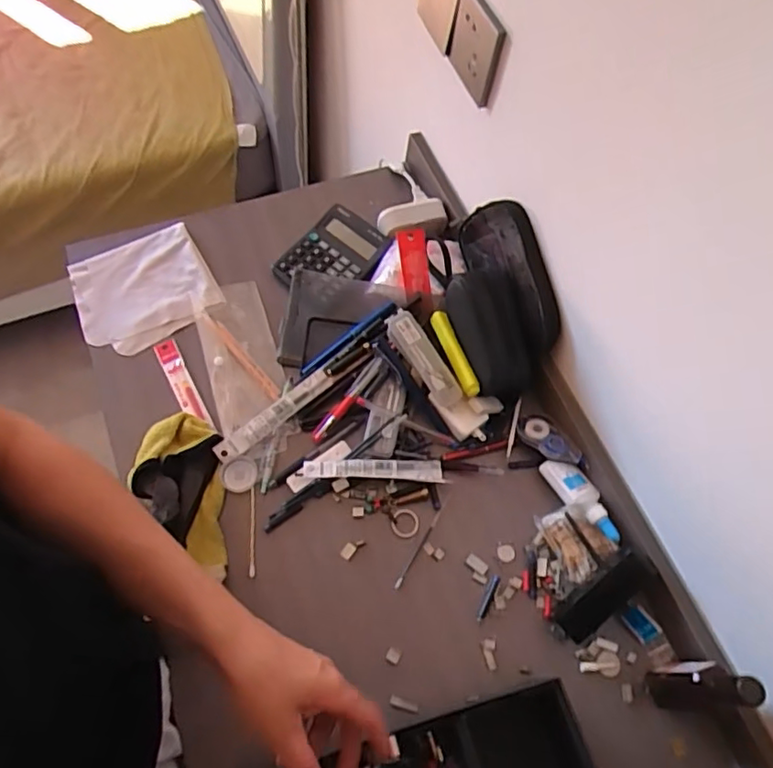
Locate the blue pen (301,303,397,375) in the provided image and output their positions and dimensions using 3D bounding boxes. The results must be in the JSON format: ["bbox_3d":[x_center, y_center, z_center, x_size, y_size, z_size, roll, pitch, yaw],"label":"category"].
[{"bbox_3d":[-0.046,-0.054,0.713,0.136,0.009,0.016,-36,67,2],"label":"blue pen"}]

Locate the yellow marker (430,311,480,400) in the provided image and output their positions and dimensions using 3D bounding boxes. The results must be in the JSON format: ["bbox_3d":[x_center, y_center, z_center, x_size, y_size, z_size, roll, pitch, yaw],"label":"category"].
[{"bbox_3d":[0.079,-0.036,0.690,0.023,0.022,0.107,-16,67,-12],"label":"yellow marker"}]

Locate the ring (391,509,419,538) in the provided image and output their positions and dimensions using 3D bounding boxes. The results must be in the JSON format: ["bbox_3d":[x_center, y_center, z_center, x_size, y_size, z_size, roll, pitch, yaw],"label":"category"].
[{"bbox_3d":[0.020,0.152,0.647,0.030,0.004,0.031,2,64,-3],"label":"ring"}]

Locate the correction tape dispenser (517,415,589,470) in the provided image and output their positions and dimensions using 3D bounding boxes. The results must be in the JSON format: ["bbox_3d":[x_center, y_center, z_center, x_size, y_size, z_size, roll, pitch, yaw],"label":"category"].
[{"bbox_3d":[0.192,0.068,0.683,0.038,0.017,0.087,-37,72,-19],"label":"correction tape dispenser"}]

